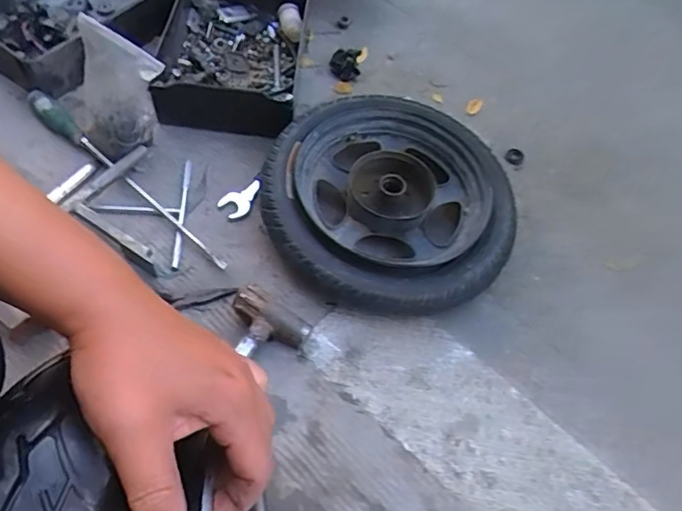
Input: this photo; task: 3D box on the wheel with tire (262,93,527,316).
[{"bbox_3d":[0.065,-0.075,0.743,0.332,0.077,0.321,4,56,-5],"label":"wheel with tire"}]

